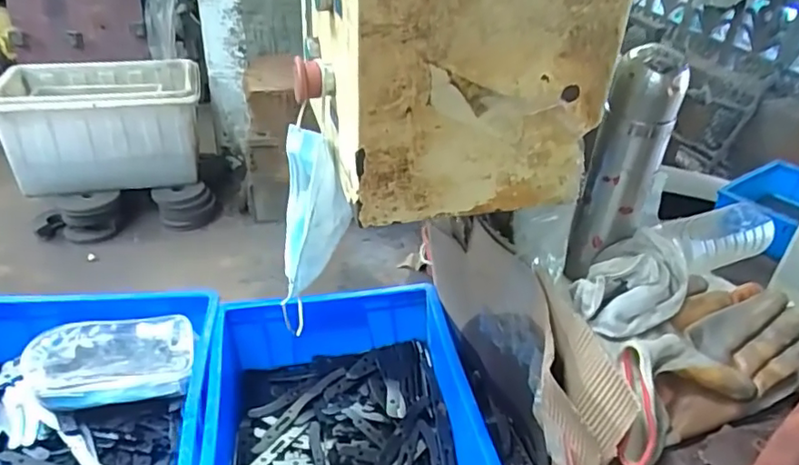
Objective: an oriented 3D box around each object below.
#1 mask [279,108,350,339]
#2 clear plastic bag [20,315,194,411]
[{"bbox_3d":[-0.095,-0.015,0.562,0.067,0.156,0.097,-18,40,-28],"label":"mask"},{"bbox_3d":[-0.366,0.161,0.746,0.190,0.048,0.110,-5,35,-13],"label":"clear plastic bag"}]

